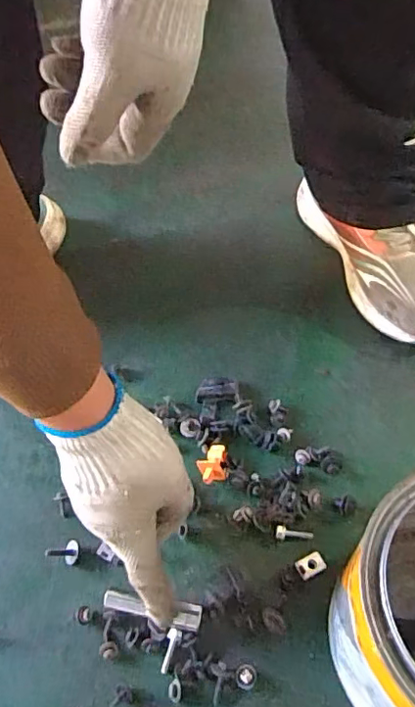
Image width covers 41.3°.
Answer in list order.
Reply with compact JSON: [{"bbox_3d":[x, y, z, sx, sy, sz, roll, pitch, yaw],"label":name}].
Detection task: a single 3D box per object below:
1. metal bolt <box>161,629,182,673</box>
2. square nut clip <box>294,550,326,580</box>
[{"bbox_3d":[-0.029,0.232,0.430,0.011,0.011,0.032,12,70,14],"label":"metal bolt"},{"bbox_3d":[0.085,0.176,0.459,0.023,0.004,0.017,-25,57,-13],"label":"square nut clip"}]

